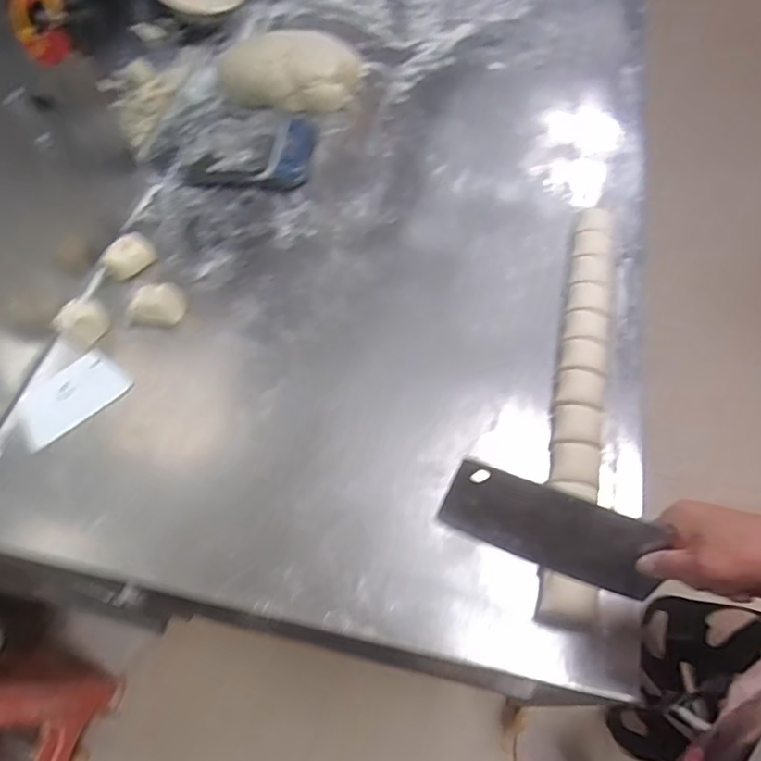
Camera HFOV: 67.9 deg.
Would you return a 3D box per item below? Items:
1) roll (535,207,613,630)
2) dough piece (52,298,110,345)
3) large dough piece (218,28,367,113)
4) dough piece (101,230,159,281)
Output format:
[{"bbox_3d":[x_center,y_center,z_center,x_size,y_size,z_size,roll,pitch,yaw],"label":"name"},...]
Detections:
[{"bbox_3d":[0.238,-0.003,0.666,0.056,0.049,0.546,10,61,10],"label":"roll"},{"bbox_3d":[-0.403,-0.084,0.756,0.061,0.045,0.072,-41,65,-18],"label":"dough piece"},{"bbox_3d":[-0.162,-0.562,1.006,0.246,0.083,0.152,8,61,8],"label":"large dough piece"},{"bbox_3d":[-0.360,-0.181,0.811,0.050,0.050,0.074,25,65,18],"label":"dough piece"}]

